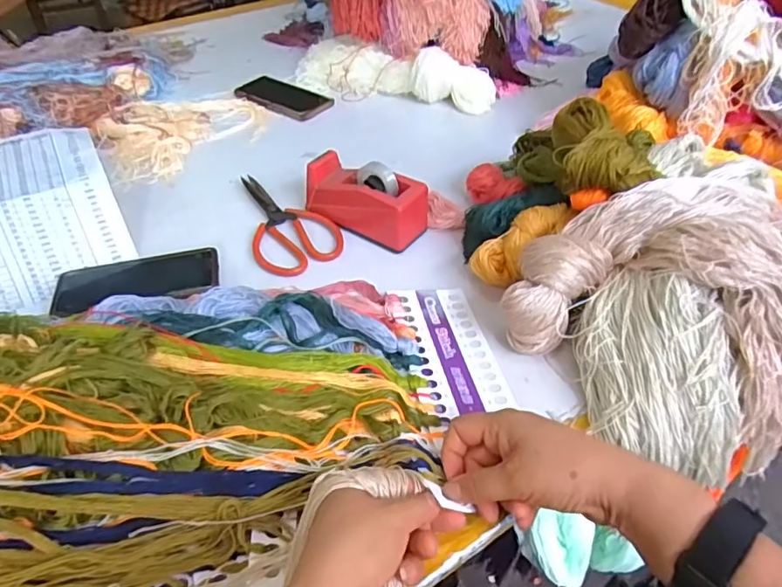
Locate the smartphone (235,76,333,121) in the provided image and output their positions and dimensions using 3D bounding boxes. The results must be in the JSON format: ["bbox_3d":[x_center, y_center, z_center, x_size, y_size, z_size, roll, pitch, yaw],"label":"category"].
[{"bbox_3d":[-0.180,-0.325,0.901,0.165,0.007,0.087,26,51,25],"label":"smartphone"}]

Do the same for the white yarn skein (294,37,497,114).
[{"bbox_3d":[-0.002,-0.369,0.907,0.349,0.060,0.098,17,48,17],"label":"white yarn skein"}]

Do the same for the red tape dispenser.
[{"bbox_3d":[-0.032,-0.112,0.645,0.149,0.069,0.063,27,51,25],"label":"red tape dispenser"}]

